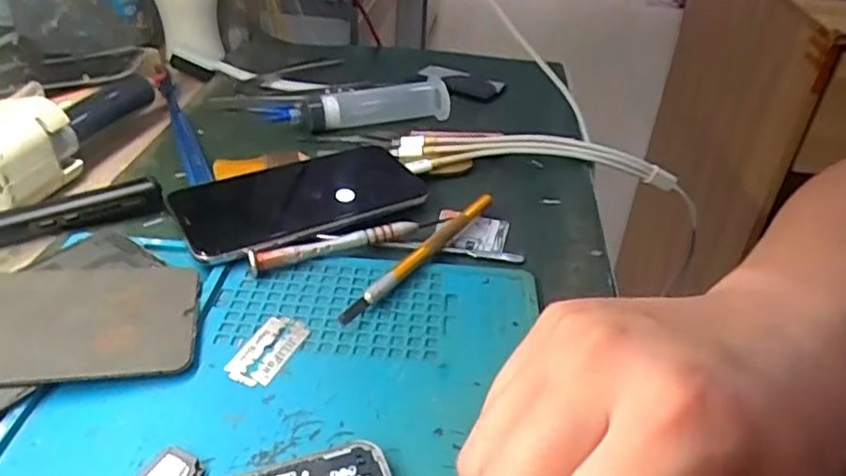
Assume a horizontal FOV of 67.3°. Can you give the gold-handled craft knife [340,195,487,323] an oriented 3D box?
[{"bbox_3d":[-0.001,0.007,0.337,0.010,0.014,0.126,24,40,27],"label":"gold-handled craft knife"}]

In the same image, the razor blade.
[{"bbox_3d":[-0.069,0.049,0.283,0.023,0.004,0.042,14,37,15],"label":"razor blade"}]

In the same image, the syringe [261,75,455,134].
[{"bbox_3d":[-0.050,-0.104,0.481,0.135,0.026,0.038,-6,36,-13],"label":"syringe"}]

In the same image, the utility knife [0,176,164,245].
[{"bbox_3d":[-0.206,-0.011,0.347,0.119,0.023,0.015,-17,40,-26],"label":"utility knife"}]

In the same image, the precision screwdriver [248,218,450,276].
[{"bbox_3d":[-0.039,0.002,0.342,0.108,0.013,0.008,-12,38,-21],"label":"precision screwdriver"}]

